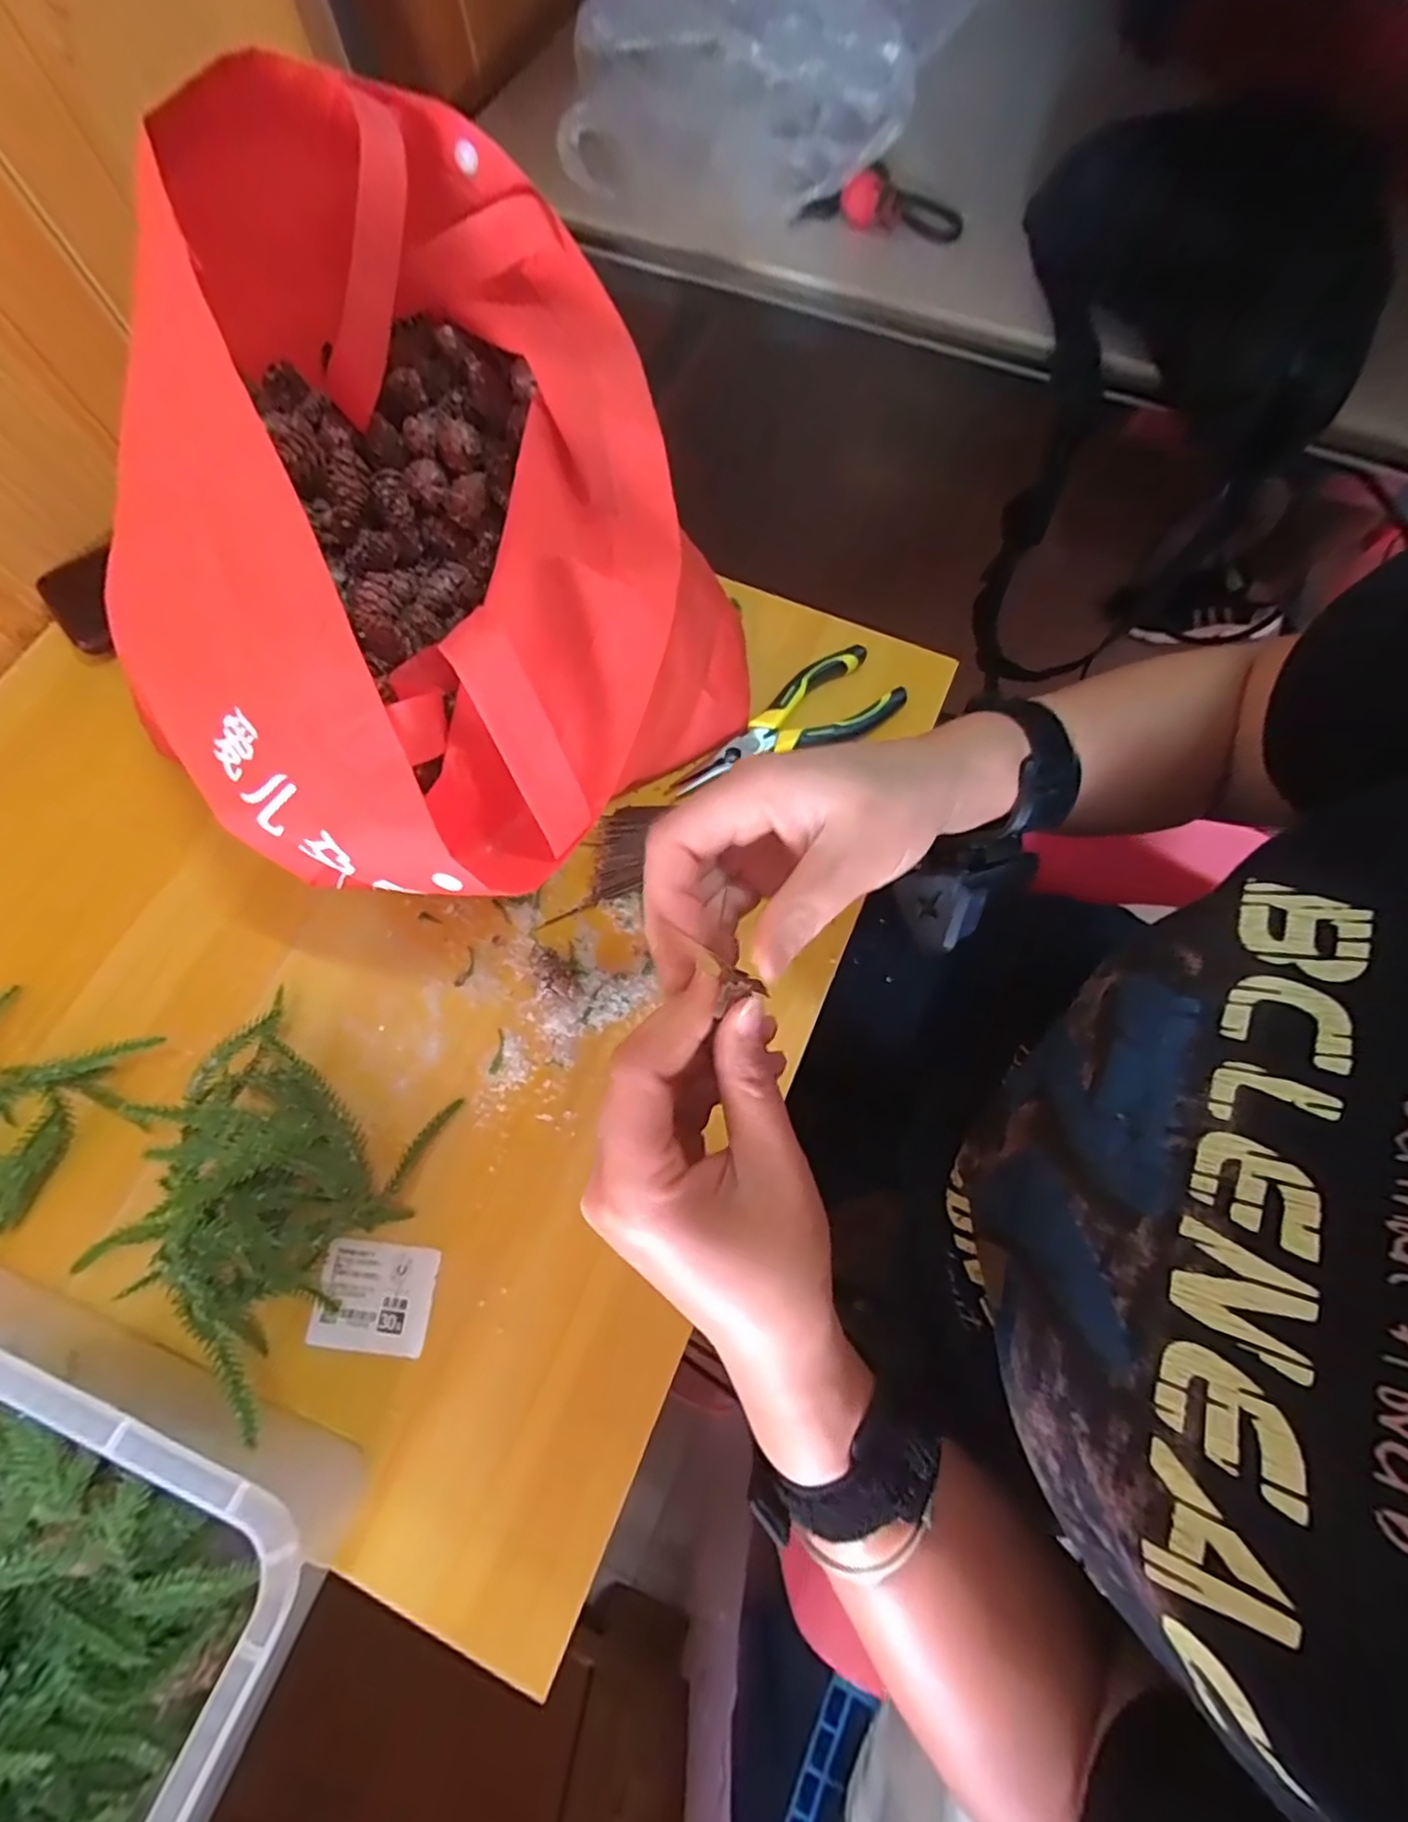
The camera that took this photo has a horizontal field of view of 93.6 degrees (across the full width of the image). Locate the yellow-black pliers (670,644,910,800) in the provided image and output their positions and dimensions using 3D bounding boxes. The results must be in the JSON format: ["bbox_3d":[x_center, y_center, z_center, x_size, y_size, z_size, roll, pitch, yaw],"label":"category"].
[{"bbox_3d":[0.050,-0.124,0.426,0.156,0.013,0.056,-25,74,-7],"label":"yellow-black pliers"}]

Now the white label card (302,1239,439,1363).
[{"bbox_3d":[-0.166,0.195,0.335,0.057,0.004,0.049,6,73,2],"label":"white label card"}]

